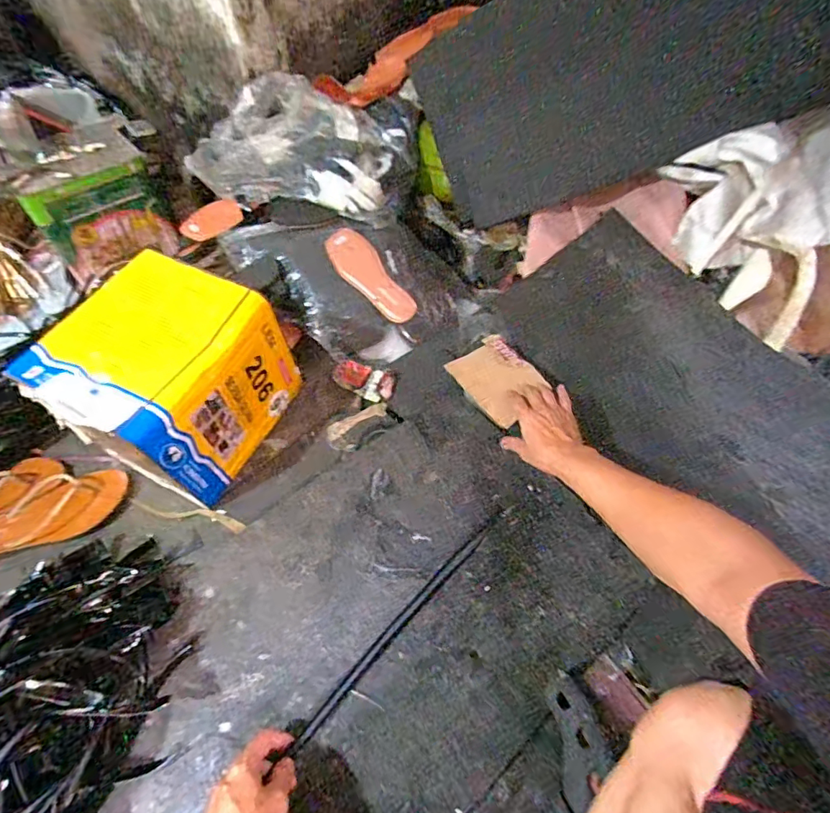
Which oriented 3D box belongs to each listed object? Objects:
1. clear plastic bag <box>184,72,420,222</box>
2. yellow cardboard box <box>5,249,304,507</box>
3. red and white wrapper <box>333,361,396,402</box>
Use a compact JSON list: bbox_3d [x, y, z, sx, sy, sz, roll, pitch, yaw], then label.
[{"bbox_3d":[-0.232,-0.548,1.020,0.466,0.174,0.278,5,51,1],"label":"clear plastic bag"},{"bbox_3d":[-0.361,-0.039,0.720,0.234,0.218,0.258,24,61,15],"label":"yellow cardboard box"},{"bbox_3d":[-0.091,-0.049,0.858,0.124,0.019,0.058,25,59,18],"label":"red and white wrapper"}]

